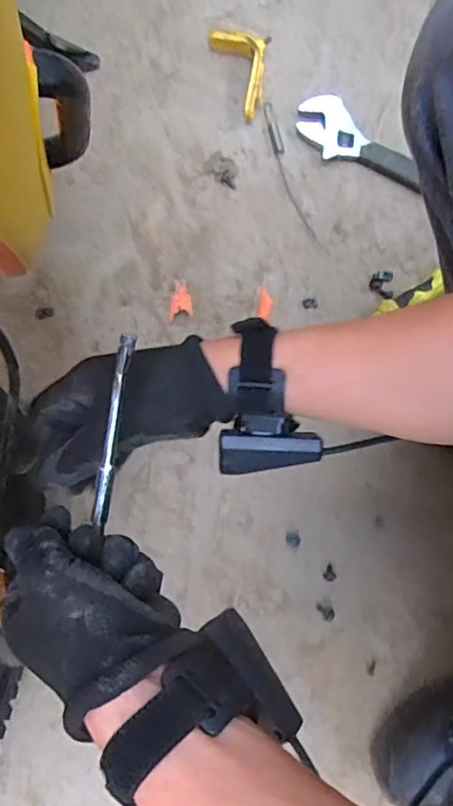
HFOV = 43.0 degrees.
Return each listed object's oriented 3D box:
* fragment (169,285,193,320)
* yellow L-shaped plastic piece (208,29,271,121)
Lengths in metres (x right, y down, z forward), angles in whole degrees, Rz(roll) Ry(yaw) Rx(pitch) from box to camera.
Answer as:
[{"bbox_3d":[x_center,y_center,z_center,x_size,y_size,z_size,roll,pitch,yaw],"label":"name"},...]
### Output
[{"bbox_3d":[-0.055,-0.119,0.680,0.028,0.005,0.039,-8,79,-2],"label":"fragment"},{"bbox_3d":[0.008,-0.421,0.729,0.079,0.027,0.118,10,79,2],"label":"yellow L-shaped plastic piece"}]

